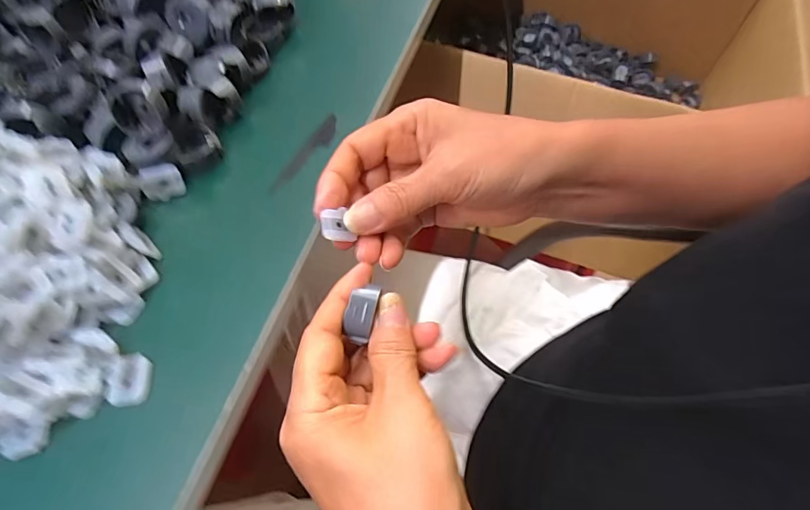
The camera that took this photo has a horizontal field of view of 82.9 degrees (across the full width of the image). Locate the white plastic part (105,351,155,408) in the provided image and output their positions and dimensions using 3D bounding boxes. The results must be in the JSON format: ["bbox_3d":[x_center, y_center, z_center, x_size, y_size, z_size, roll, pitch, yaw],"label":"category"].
[{"bbox_3d":[-0.127,0.057,0.211,0.019,0.004,0.023,-6,60,-5],"label":"white plastic part"}]

